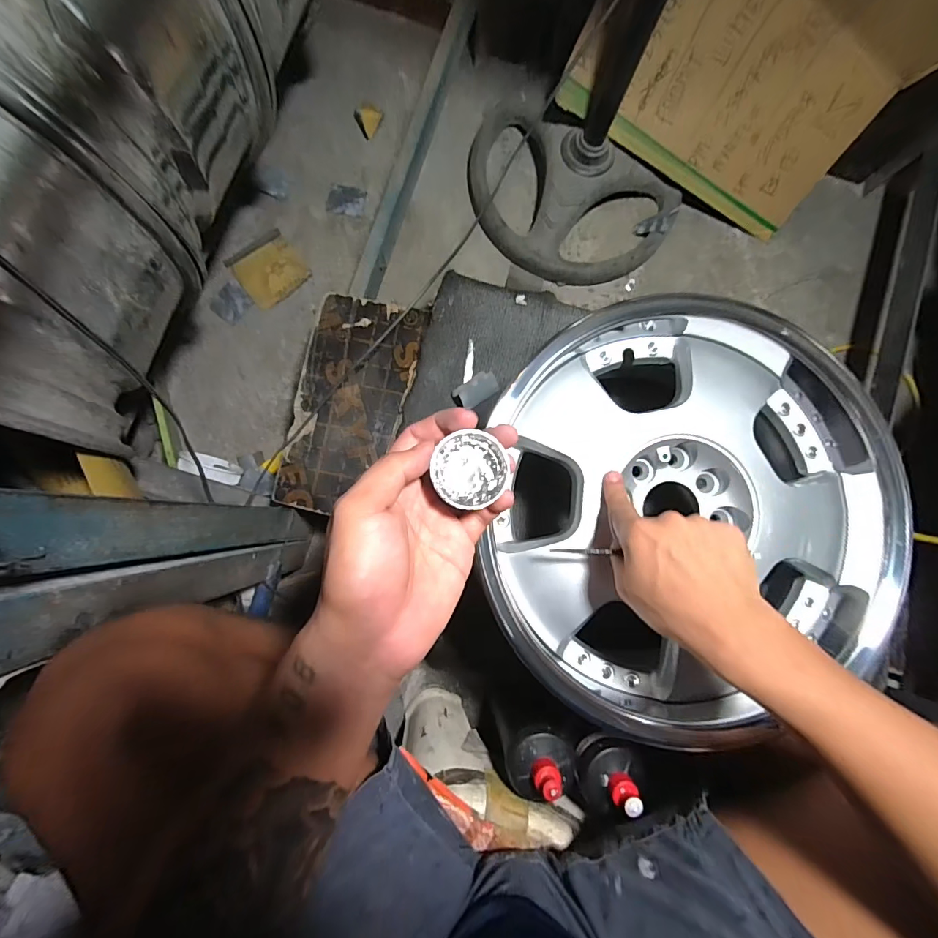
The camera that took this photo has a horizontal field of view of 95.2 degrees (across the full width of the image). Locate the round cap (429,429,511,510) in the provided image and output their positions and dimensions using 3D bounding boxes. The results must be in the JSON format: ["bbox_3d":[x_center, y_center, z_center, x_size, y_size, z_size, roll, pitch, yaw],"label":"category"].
[{"bbox_3d":[0.002,0.000,0.254,0.044,0.010,0.043,0,84,-5],"label":"round cap"}]

